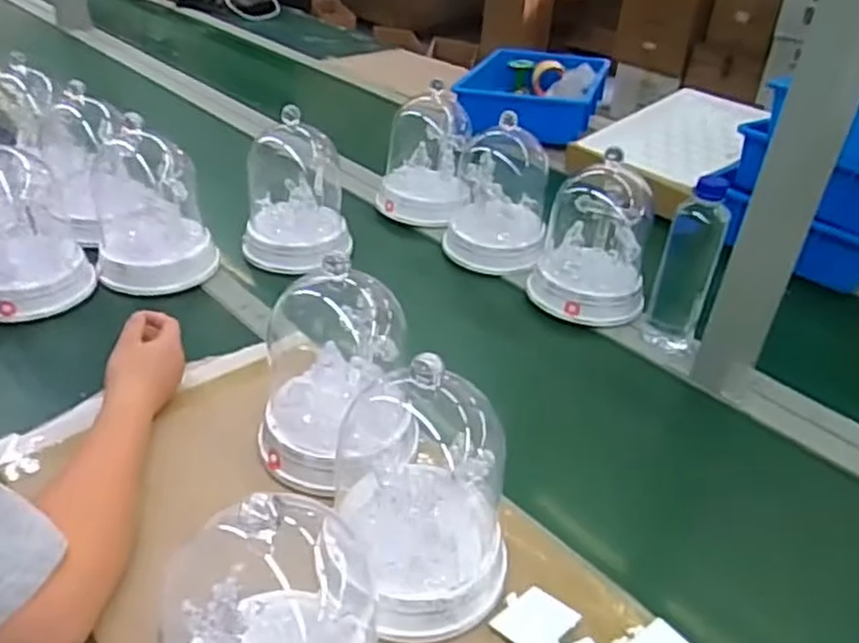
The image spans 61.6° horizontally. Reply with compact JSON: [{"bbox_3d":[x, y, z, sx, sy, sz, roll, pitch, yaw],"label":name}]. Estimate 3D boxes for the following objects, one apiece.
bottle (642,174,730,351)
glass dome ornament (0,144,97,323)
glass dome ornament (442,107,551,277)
[{"bbox_3d":[0.306,-0.063,0.861,0.058,0.209,0.053,11,35,9],"label":"bottle"},{"bbox_3d":[-0.512,-0.116,0.878,0.147,0.161,0.160,-17,40,-27],"label":"glass dome ornament"},{"bbox_3d":[0.099,-0.176,1.011,0.139,0.177,0.122,8,35,5],"label":"glass dome ornament"}]

